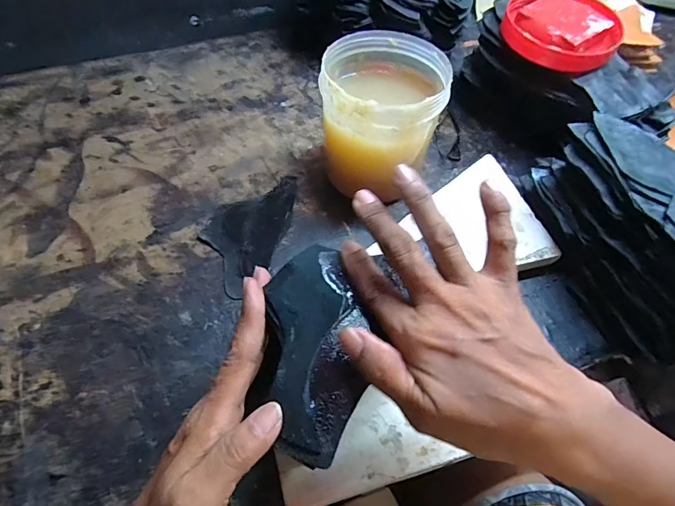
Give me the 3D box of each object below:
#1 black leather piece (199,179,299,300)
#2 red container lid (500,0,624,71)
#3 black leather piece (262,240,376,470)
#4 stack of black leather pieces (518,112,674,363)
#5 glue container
[{"bbox_3d":[-0.093,-0.027,0.432,0.076,0.005,0.152,15,56,7],"label":"black leather piece"},{"bbox_3d":[0.239,-0.243,0.452,0.109,0.029,0.116,1,55,-2],"label":"red container lid"},{"bbox_3d":[-0.012,0.052,0.244,0.053,0.008,0.122,0,63,-3],"label":"black leather piece"},{"bbox_3d":[0.273,-0.017,0.374,0.104,0.103,0.233,-14,57,-12],"label":"stack of black leather pieces"},{"bbox_3d":[0.043,-0.135,0.436,0.113,0.129,0.118,1,55,-2],"label":"glue container"}]

